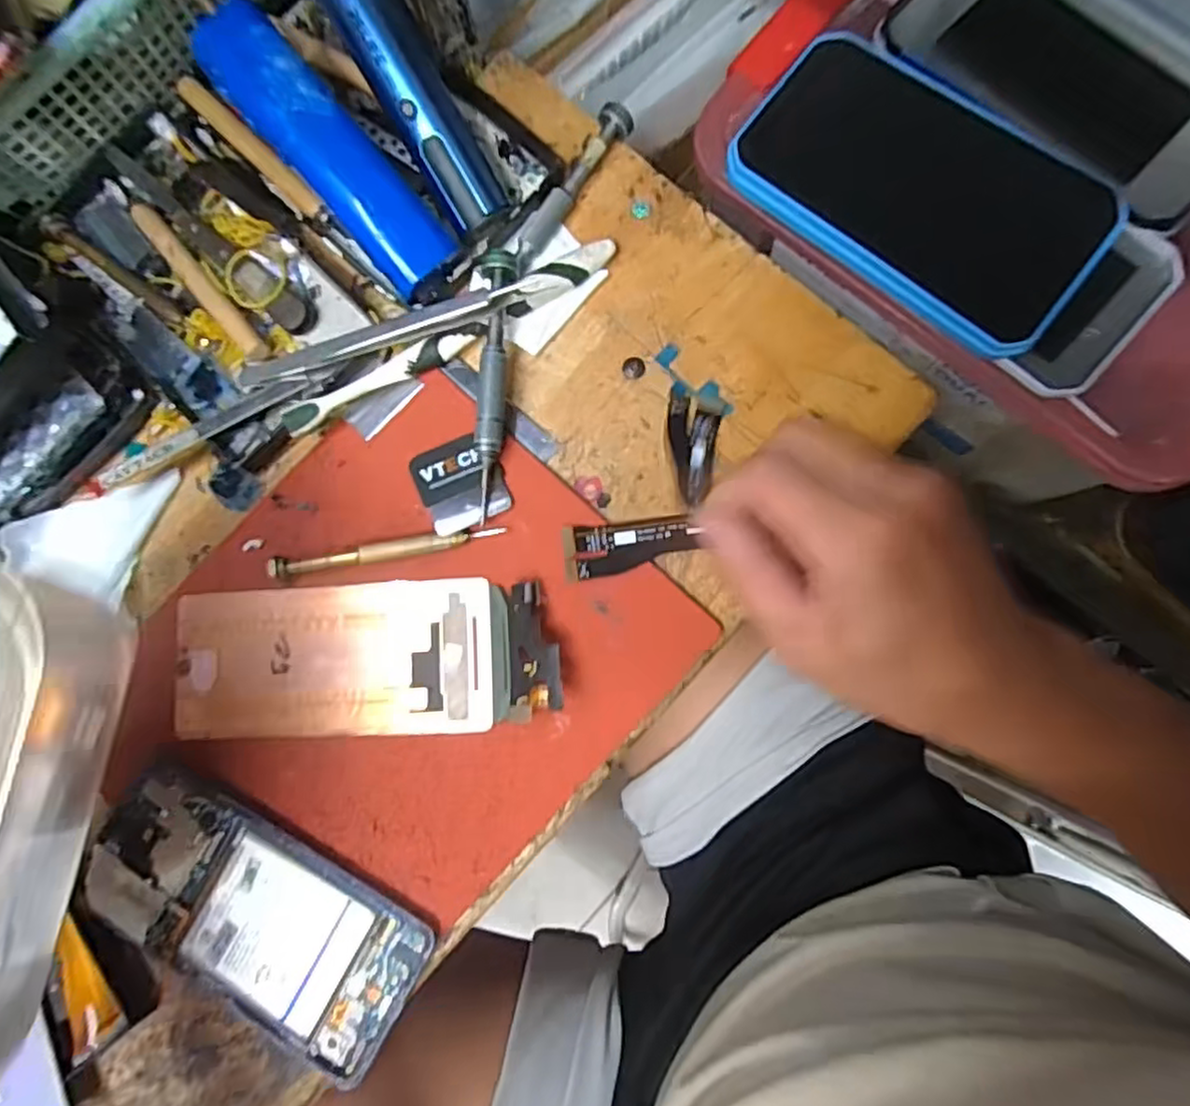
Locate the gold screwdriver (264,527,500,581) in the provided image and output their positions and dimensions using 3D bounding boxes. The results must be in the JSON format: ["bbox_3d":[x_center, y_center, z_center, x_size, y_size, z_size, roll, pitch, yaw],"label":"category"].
[{"bbox_3d":[-0.097,-0.001,0.328,0.108,0.008,0.009,-9,83,3],"label":"gold screwdriver"}]

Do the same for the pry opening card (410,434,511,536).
[{"bbox_3d":[-0.063,-0.033,0.329,0.039,0.006,0.040,-22,85,-8],"label":"pry opening card"}]

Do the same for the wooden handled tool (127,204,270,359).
[{"bbox_3d":[-0.198,-0.136,0.349,0.012,0.008,0.101,-40,83,-1],"label":"wooden handled tool"}]

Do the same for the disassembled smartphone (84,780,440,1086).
[{"bbox_3d":[-0.152,0.161,0.313,0.155,0.015,0.074,29,87,6],"label":"disassembled smartphone"}]

